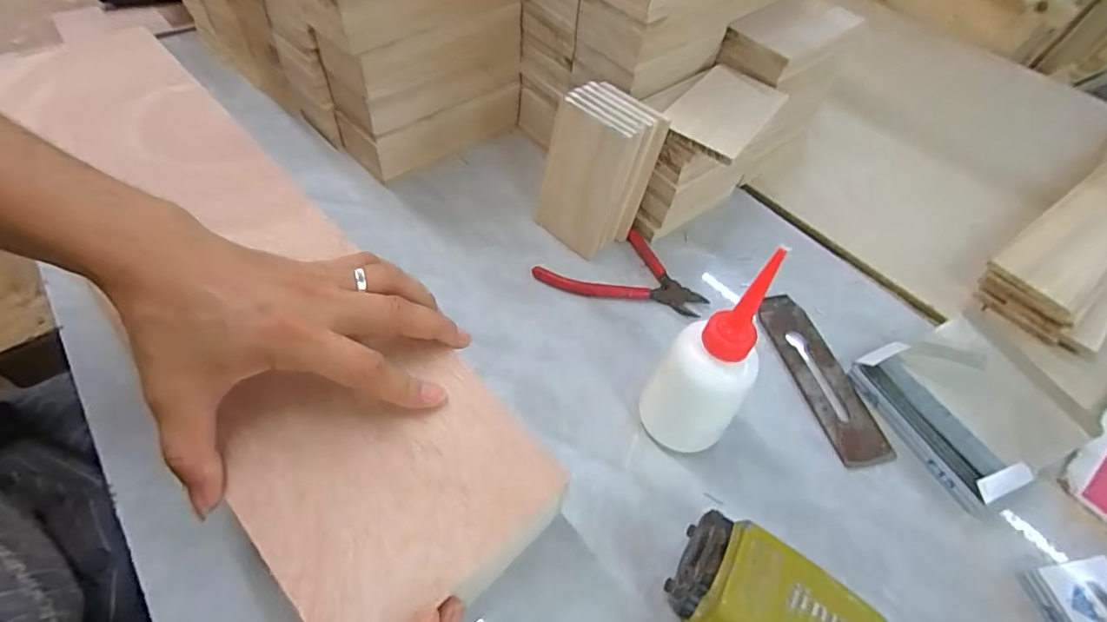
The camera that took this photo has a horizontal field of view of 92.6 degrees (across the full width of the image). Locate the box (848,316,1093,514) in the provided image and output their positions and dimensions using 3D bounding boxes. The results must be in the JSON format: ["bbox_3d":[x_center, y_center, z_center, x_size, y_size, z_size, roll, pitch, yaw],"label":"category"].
[{"bbox_3d":[0.320,0.074,0.413,0.115,0.029,0.123,-16,55,-16],"label":"box"}]

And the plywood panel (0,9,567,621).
[{"bbox_3d":[-0.225,-0.058,0.364,0.146,0.013,0.574,-32,65,-26],"label":"plywood panel"}]

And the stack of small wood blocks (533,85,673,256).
[{"bbox_3d":[0.037,-0.124,0.476,0.084,0.123,0.070,37,58,21],"label":"stack of small wood blocks"}]

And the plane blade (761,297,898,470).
[{"bbox_3d":[0.219,0.051,0.435,0.047,0.004,0.155,-9,54,-11],"label":"plane blade"}]

